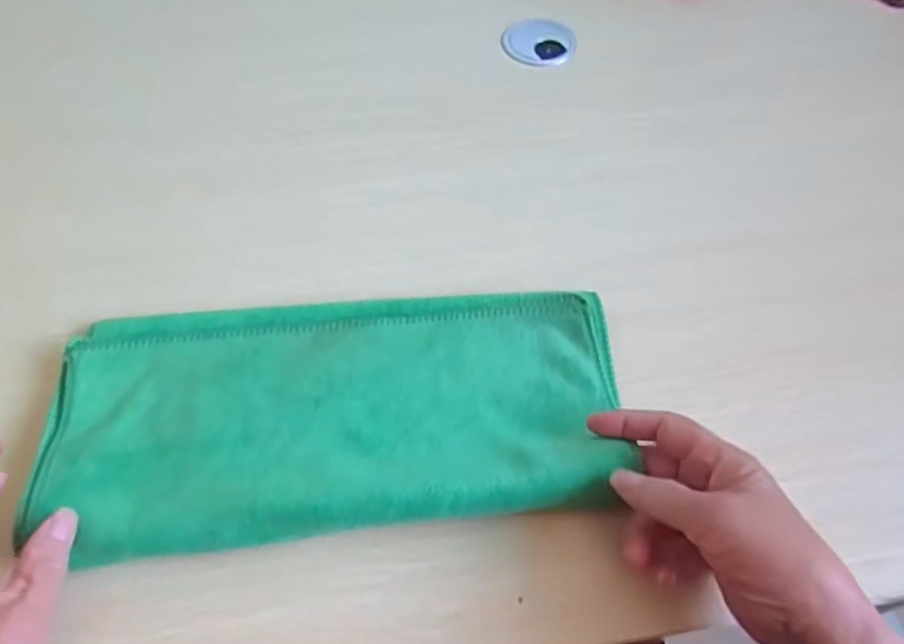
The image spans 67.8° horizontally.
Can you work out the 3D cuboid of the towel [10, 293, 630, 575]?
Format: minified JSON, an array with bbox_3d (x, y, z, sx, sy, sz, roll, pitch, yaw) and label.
[{"bbox_3d":[-0.067,0.047,0.401,0.331,0.026,0.158,-4,56,-3],"label":"towel"}]

